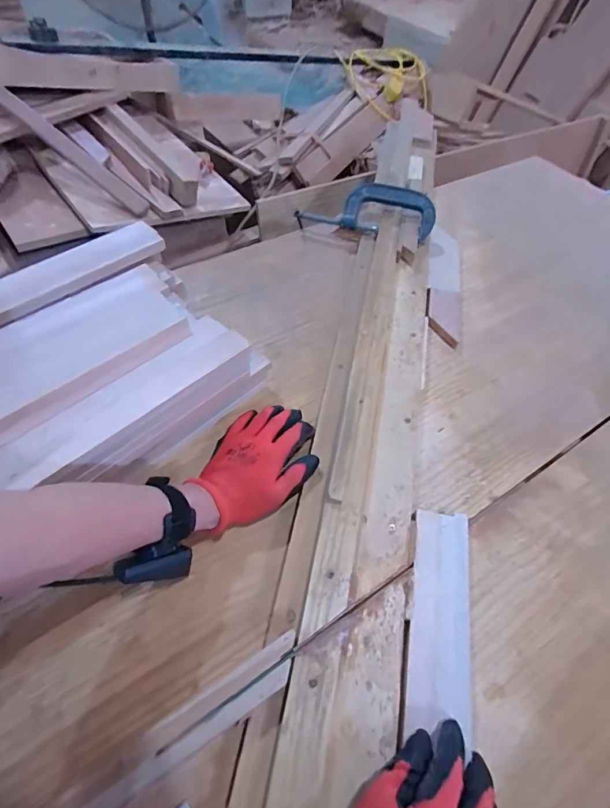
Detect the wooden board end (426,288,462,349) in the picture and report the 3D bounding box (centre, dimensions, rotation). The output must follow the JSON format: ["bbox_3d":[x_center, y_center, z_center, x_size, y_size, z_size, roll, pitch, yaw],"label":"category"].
[{"bbox_3d":[0.235,-0.154,0.695,0.060,0.018,0.136,15,55,7],"label":"wooden board end"}]

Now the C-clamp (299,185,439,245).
[{"bbox_3d":[0.117,-0.374,0.801,0.266,0.051,0.110,7,85,3],"label":"C-clamp"}]

